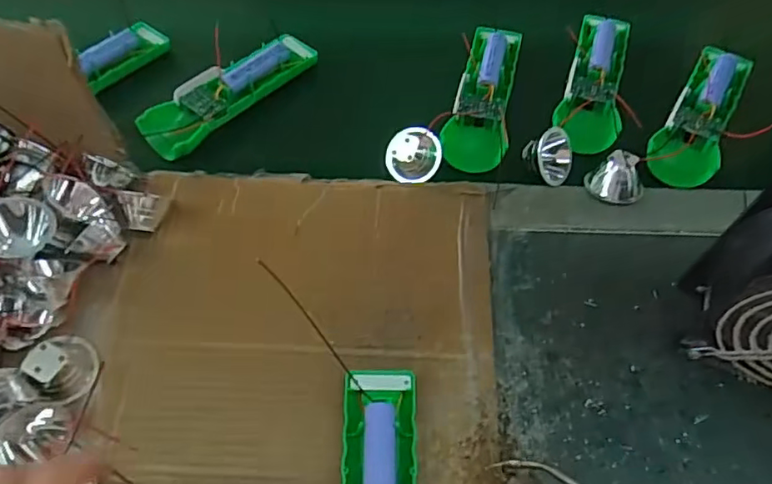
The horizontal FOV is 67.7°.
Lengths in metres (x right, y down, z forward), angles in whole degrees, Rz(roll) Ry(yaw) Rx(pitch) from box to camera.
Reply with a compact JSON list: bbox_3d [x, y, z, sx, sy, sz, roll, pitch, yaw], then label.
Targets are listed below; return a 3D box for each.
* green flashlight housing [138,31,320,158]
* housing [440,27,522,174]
[{"bbox_3d":[-0.129,-0.129,0.479,0.049,0.023,0.157,40,66,21],"label":"green flashlight housing"},{"bbox_3d":[0.084,-0.121,0.473,0.049,0.031,0.143,15,60,9],"label":"housing"}]

